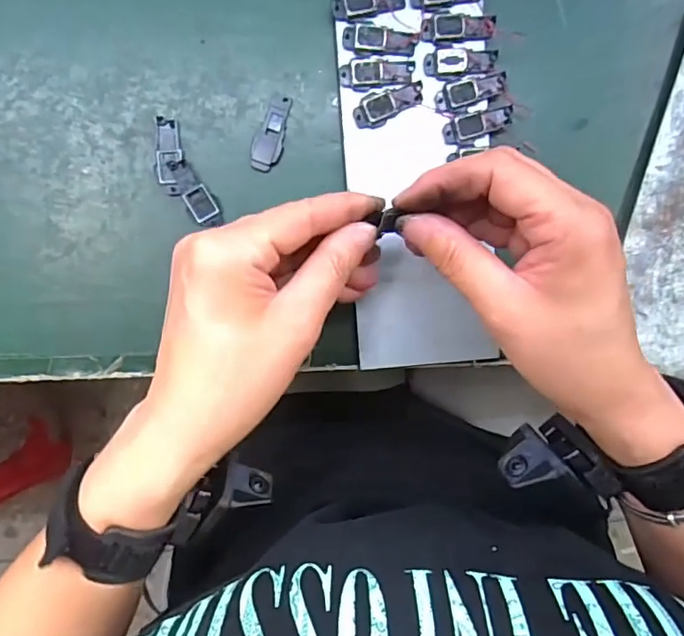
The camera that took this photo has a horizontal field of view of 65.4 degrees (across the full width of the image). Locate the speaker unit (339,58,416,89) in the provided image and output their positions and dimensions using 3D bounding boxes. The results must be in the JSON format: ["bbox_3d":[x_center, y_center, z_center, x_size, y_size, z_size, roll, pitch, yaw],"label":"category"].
[{"bbox_3d":[0.019,-0.131,0.283,0.039,0.004,0.014,-2,96,-4],"label":"speaker unit"}]

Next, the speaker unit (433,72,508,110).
[{"bbox_3d":[0.070,-0.124,0.288,0.040,0.004,0.014,-19,96,-2],"label":"speaker unit"}]

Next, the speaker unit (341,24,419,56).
[{"bbox_3d":[0.020,-0.147,0.282,0.039,0.004,0.013,5,95,-4],"label":"speaker unit"}]

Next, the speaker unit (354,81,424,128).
[{"bbox_3d":[0.025,-0.115,0.286,0.039,0.004,0.015,-24,97,-1],"label":"speaker unit"}]

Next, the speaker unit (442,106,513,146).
[{"bbox_3d":[0.075,-0.105,0.290,0.039,0.004,0.013,-16,96,-2],"label":"speaker unit"}]

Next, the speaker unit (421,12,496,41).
[{"bbox_3d":[0.062,-0.156,0.283,0.038,0.004,0.014,-3,96,-4],"label":"speaker unit"}]

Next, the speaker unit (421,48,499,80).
[{"bbox_3d":[0.065,-0.138,0.285,0.040,0.004,0.015,-6,96,-3],"label":"speaker unit"}]

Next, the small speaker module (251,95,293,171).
[{"bbox_3d":[-0.038,-0.100,0.289,0.016,0.004,0.041,15,94,-5],"label":"small speaker module"}]

